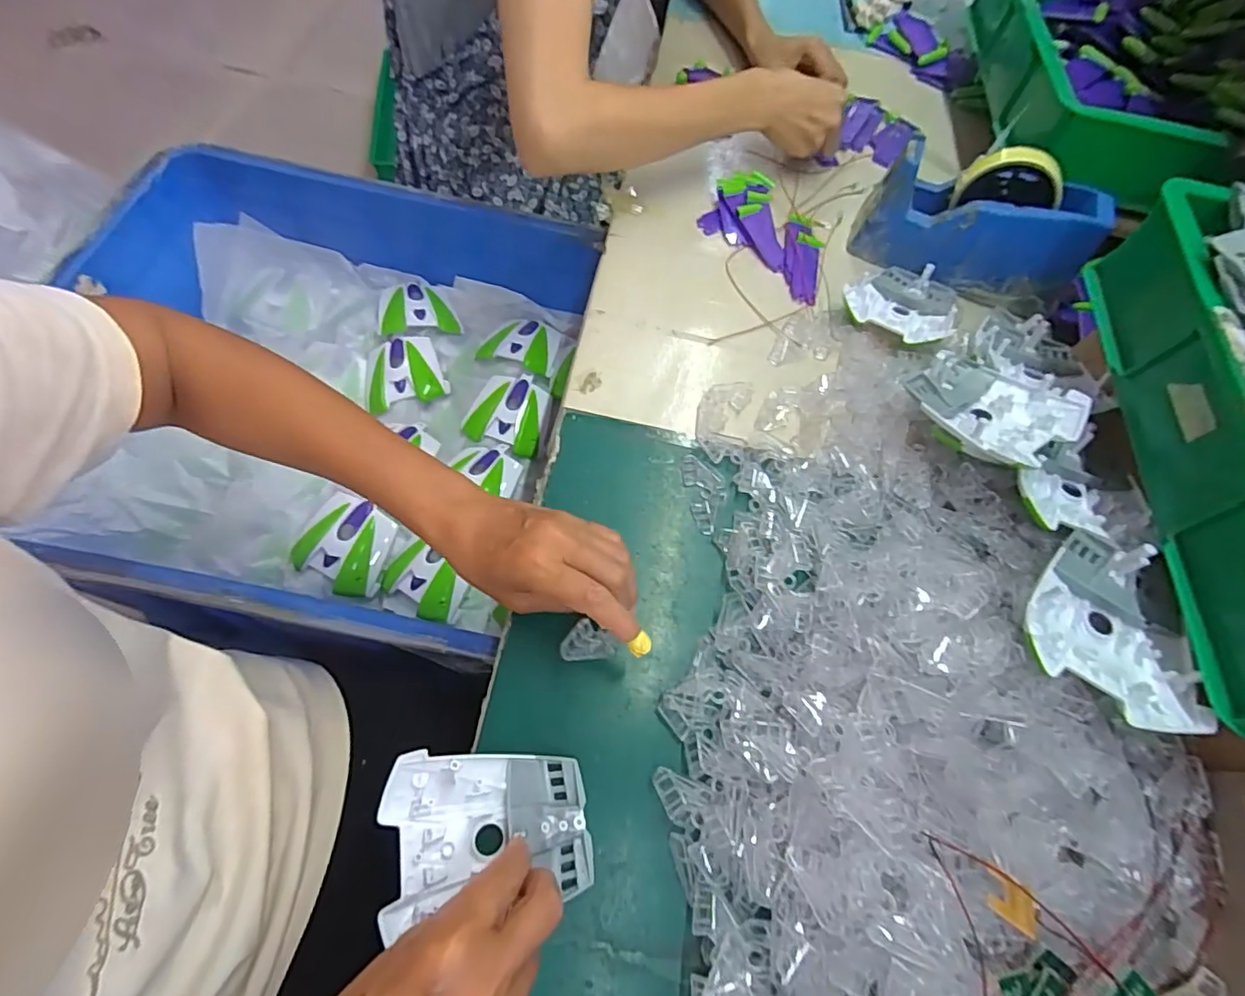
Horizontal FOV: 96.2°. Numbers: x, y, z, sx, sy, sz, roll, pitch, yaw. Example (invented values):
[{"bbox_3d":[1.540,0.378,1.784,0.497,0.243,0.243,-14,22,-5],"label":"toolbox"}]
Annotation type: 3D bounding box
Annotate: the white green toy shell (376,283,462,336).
[{"bbox_3d":[-0.260,-0.238,0.704,0.095,0.037,0.094,-15,67,-13],"label":"white green toy shell"}]

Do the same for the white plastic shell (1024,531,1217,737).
[{"bbox_3d":[0.287,0.072,0.338,0.086,0.023,0.123,7,64,-3],"label":"white plastic shell"}]

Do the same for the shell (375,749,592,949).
[{"bbox_3d":[-0.076,0.184,0.313,0.109,0.025,0.079,-7,64,-6],"label":"shell"}]

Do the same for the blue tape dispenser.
[{"bbox_3d":[0.333,-0.260,0.525,0.195,0.097,0.073,20,64,5],"label":"blue tape dispenser"}]

